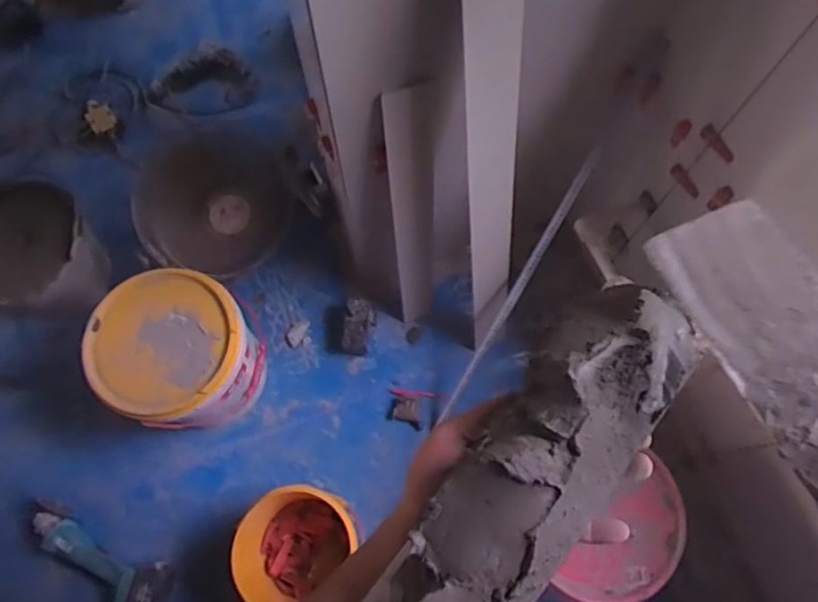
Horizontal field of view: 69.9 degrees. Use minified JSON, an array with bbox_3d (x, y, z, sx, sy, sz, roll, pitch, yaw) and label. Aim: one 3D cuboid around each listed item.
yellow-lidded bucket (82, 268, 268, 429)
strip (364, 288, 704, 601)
[{"bbox_3d":[-0.489,0.131,1.306,0.280,0.357,0.295,0,71,0],"label":"yellow-lidded bucket"},{"bbox_3d":[0.076,0.123,0.376,0.088,0.055,0.323,36,77,12],"label":"strip"}]

